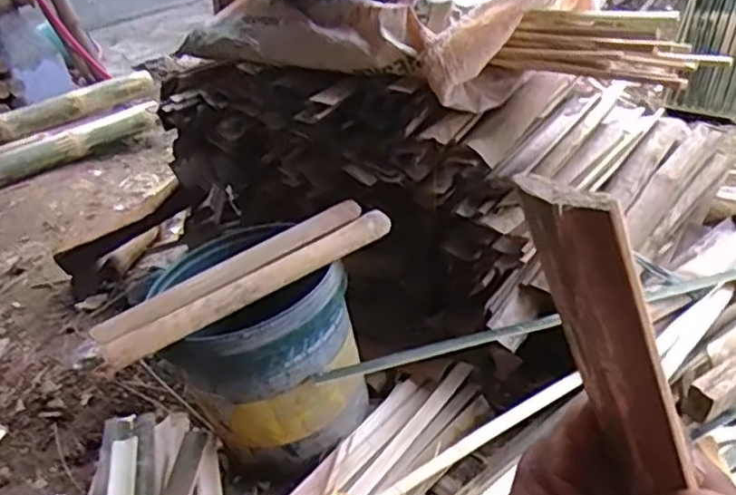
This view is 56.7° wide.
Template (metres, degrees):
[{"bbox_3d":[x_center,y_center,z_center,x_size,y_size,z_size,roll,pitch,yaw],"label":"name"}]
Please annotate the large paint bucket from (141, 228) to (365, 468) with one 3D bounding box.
[{"bbox_3d":[-0.165,0.145,1.079,0.262,0.263,0.271,-6,30,4],"label":"large paint bucket"}]

